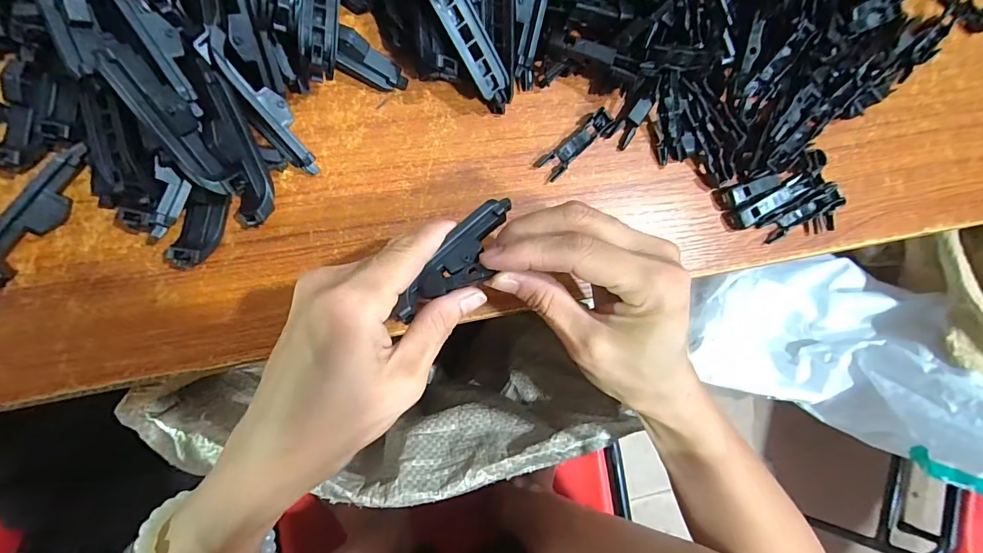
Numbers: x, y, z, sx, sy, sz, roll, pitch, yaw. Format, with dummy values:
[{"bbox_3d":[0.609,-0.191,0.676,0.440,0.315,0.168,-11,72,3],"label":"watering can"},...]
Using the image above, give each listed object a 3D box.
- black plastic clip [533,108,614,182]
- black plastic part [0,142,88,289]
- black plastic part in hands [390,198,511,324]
[{"bbox_3d":[0.053,-0.081,0.256,0.056,0.005,0.015,-41,94,-9],"label":"black plastic clip"},{"bbox_3d":[-0.218,-0.030,0.203,0.012,0.020,0.075,32,83,-7],"label":"black plastic part"},{"bbox_3d":[-0.013,-0.006,0.193,0.024,0.008,0.073,40,77,-6],"label":"black plastic part in hands"}]

